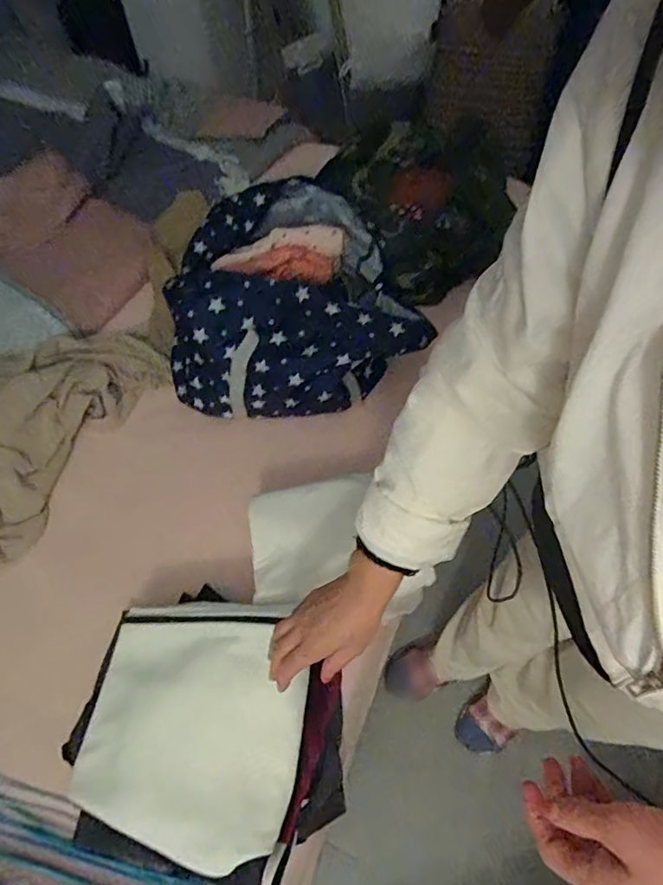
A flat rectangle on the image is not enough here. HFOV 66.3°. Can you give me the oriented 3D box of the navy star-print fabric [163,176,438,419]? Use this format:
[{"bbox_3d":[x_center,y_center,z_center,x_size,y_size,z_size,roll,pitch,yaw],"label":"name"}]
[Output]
[{"bbox_3d":[-0.102,-0.246,0.909,0.420,0.215,0.411,-17,59,-8],"label":"navy star-print fabric"}]

